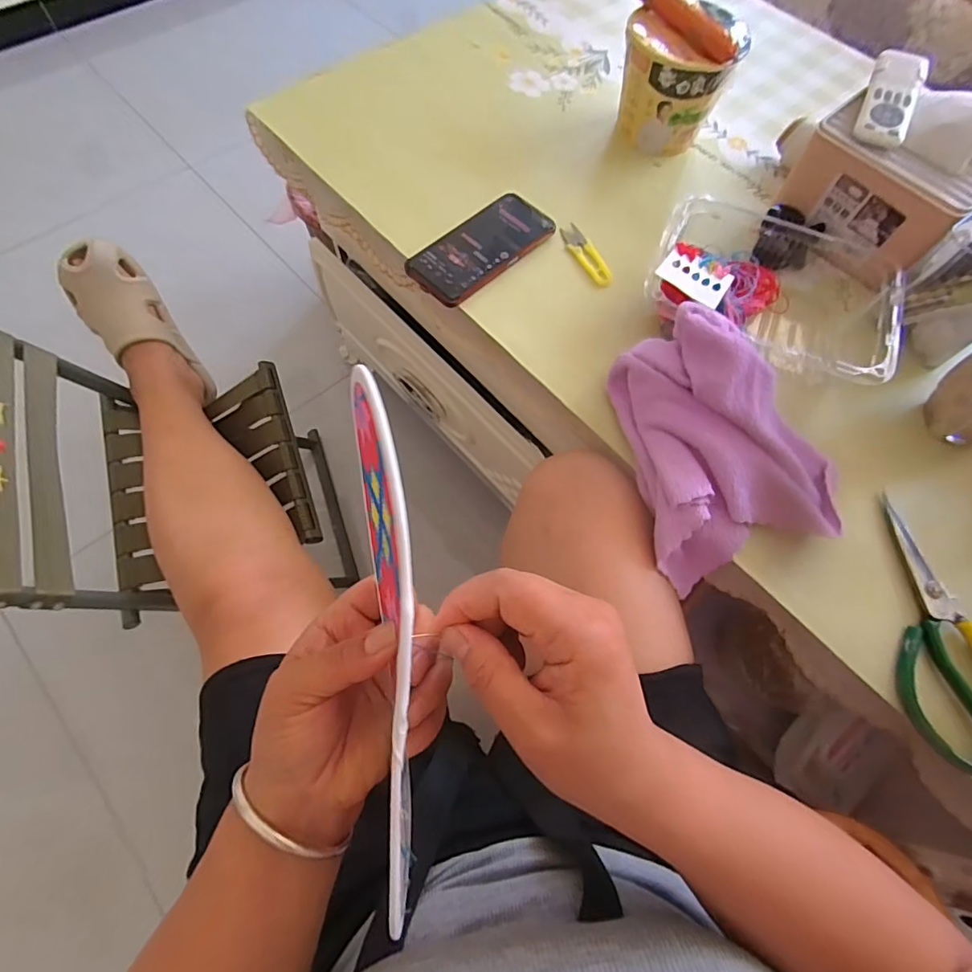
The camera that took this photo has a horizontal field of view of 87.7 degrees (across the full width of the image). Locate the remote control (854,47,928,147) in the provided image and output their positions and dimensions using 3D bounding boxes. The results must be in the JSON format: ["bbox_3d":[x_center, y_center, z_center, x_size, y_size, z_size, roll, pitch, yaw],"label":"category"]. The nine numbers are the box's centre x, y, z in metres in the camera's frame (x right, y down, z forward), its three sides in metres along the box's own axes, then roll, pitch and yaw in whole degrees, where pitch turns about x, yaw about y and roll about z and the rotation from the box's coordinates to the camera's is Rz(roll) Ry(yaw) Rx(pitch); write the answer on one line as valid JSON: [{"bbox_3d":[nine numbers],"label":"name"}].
[{"bbox_3d":[0.407,-0.392,0.508,0.049,0.023,0.126,25,68,8],"label":"remote control"}]

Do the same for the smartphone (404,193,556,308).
[{"bbox_3d":[-0.005,-0.262,0.547,0.078,0.009,0.164,43,71,15],"label":"smartphone"}]

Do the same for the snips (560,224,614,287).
[{"bbox_3d":[0.111,-0.255,0.557,0.027,0.007,0.091,-27,70,-14],"label":"snips"}]

